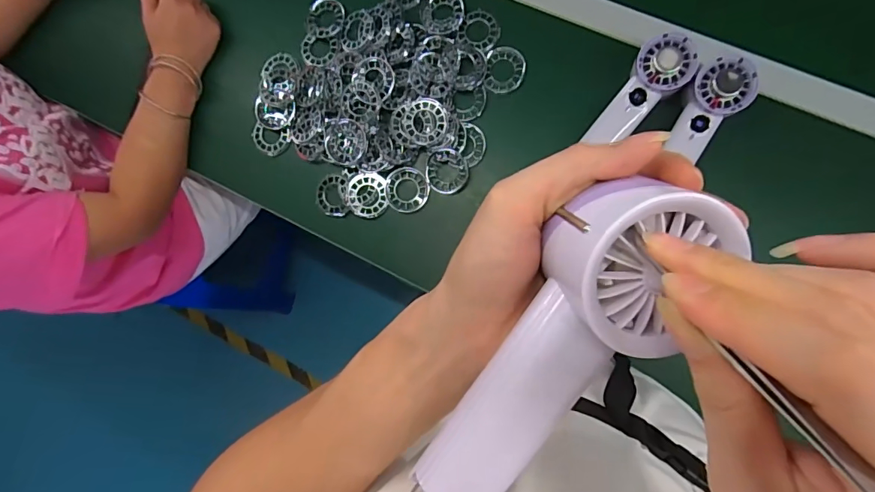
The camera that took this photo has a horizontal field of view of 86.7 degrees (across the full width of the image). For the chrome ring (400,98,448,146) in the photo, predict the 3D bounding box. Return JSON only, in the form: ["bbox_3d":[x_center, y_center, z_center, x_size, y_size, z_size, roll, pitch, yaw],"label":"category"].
[{"bbox_3d":[-0.015,-0.160,0.599,0.058,0.006,0.057,2,105,7],"label":"chrome ring"}]

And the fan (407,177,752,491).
[{"bbox_3d":[0.044,0.056,0.196,0.054,0.036,0.185,31,111,8],"label":"fan"}]

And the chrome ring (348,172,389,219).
[{"bbox_3d":[-0.094,-0.069,0.630,0.055,0.012,0.059,0,88,8],"label":"chrome ring"}]

